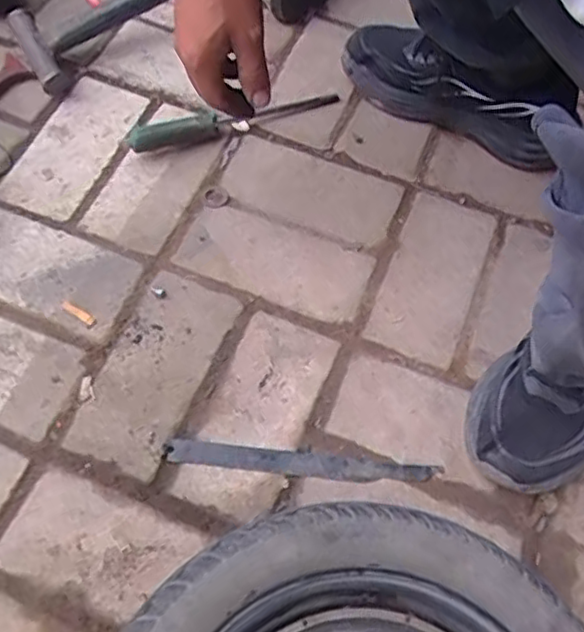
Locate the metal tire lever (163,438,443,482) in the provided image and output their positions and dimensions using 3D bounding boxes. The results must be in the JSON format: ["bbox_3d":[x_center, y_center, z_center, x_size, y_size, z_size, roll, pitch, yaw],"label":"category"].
[{"bbox_3d":[0.008,0.123,0.560,0.227,0.004,0.023,6,61,-1],"label":"metal tire lever"}]

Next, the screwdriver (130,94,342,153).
[{"bbox_3d":[-0.059,-0.214,0.711,0.232,0.019,0.033,-17,64,-18],"label":"screwdriver"}]

